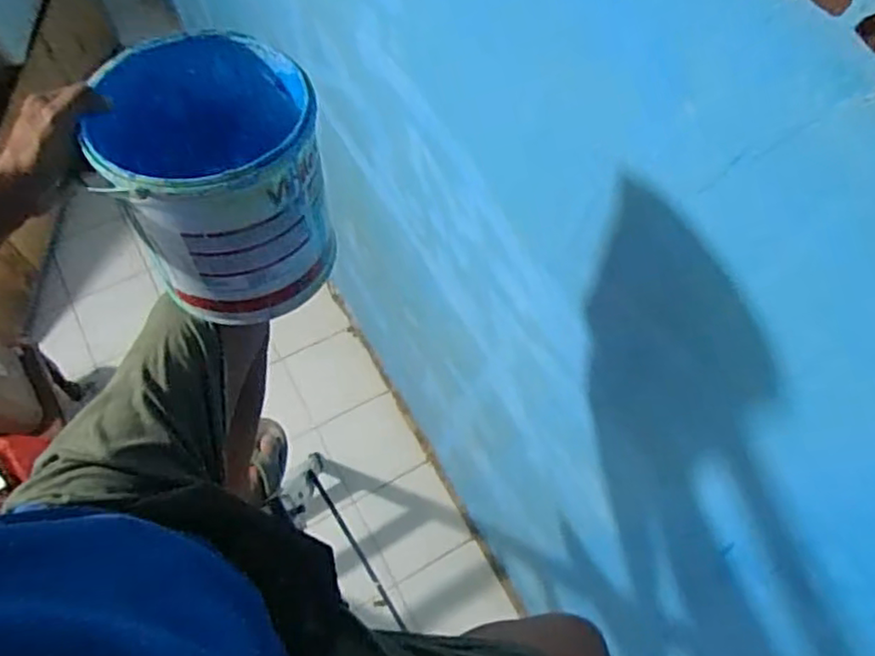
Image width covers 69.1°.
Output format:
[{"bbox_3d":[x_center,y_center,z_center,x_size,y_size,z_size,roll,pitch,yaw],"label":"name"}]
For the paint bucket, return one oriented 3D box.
[{"bbox_3d":[-0.190,-0.135,0.580,0.167,0.184,0.191,-3,64,-5],"label":"paint bucket"}]

